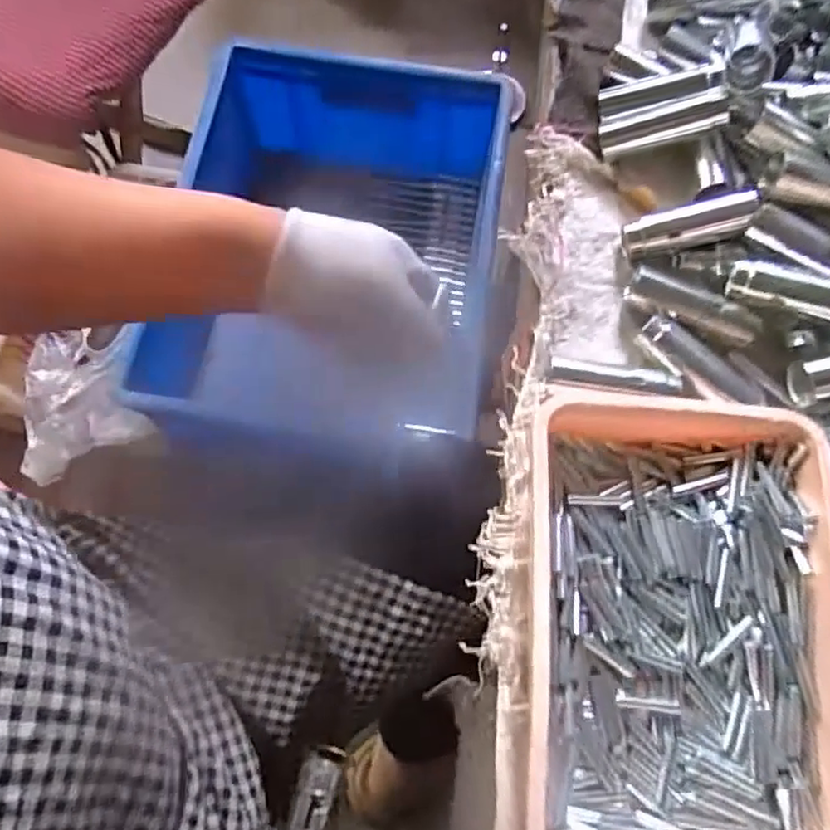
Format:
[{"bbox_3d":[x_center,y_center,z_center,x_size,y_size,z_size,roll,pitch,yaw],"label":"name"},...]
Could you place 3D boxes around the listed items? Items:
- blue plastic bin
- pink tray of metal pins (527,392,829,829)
[{"bbox_3d":[-0.077,-0.153,0.659,0.301,0.157,0.379,7,71,1],"label":"blue plastic bin"},{"bbox_3d":[0.121,0.092,0.289,0.142,0.037,0.203,6,71,0],"label":"pink tray of metal pins"}]

